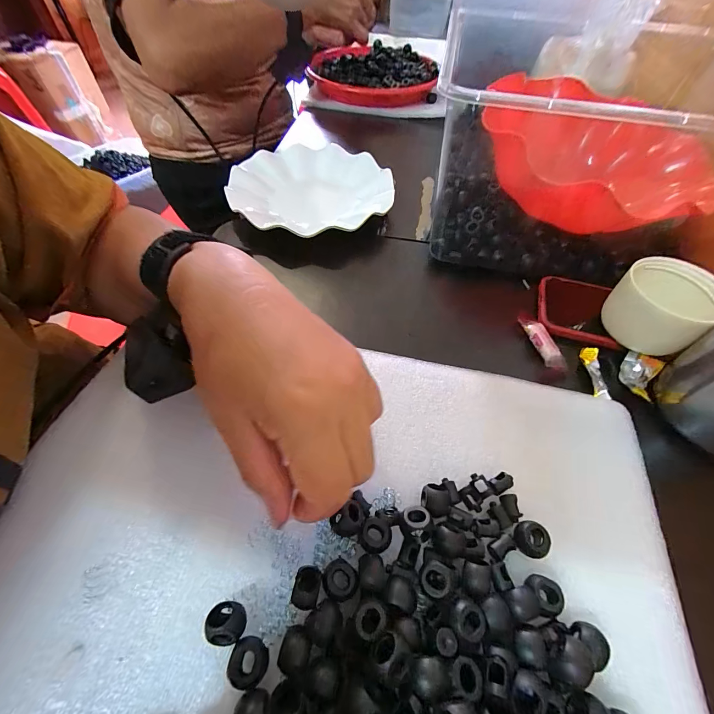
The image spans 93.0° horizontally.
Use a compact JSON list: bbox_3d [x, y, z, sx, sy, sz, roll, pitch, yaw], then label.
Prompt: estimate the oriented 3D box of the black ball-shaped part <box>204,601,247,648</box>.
[{"bbox_3d":[-0.060,0.124,0.158,0.016,0.016,0.016,7,55,4],"label":"black ball-shaped part"}]

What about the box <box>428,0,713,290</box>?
[{"bbox_3d":[0.231,-0.193,0.338,0.288,0.128,0.216,7,55,4],"label":"box"}]

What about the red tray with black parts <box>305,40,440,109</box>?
[{"bbox_3d":[0.038,-0.474,0.572,0.197,0.047,0.178,8,54,5],"label":"red tray with black parts"}]

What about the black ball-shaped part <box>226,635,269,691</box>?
[{"bbox_3d":[-0.048,0.136,0.150,0.018,0.012,0.017,11,56,7],"label":"black ball-shaped part"}]

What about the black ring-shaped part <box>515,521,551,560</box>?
[{"bbox_3d":[0.095,0.101,0.187,0.016,0.013,0.017,1,55,-1],"label":"black ring-shaped part"}]

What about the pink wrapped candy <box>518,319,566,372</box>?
[{"bbox_3d":[0.154,-0.012,0.281,0.015,0.011,0.052,-11,56,-9],"label":"pink wrapped candy"}]

